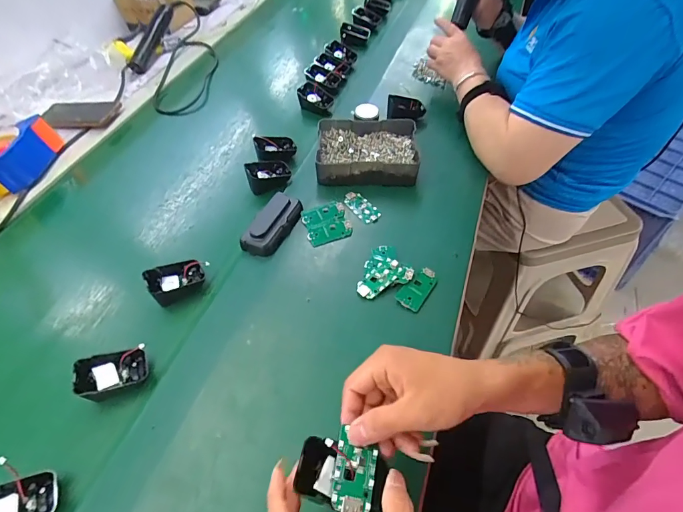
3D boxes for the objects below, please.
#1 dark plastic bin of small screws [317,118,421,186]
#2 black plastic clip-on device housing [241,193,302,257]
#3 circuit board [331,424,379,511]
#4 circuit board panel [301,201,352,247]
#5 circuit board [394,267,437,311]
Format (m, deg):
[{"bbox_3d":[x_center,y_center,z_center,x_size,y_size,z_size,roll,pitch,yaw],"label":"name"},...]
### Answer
[{"bbox_3d":[0.042,-0.173,0.629,0.156,0.041,0.122,0,52,5],"label":"dark plastic bin of small screws"},{"bbox_3d":[-0.099,-0.048,0.554,0.051,0.028,0.106,14,55,15],"label":"black plastic clip-on device housing"},{"bbox_3d":[0.010,0.163,0.293,0.033,0.005,0.055,17,44,1],"label":"circuit board"},{"bbox_3d":[-0.022,-0.049,0.563,0.064,0.004,0.069,-12,57,-11],"label":"circuit board panel"},{"bbox_3d":[0.097,0.039,0.491,0.029,0.004,0.063,30,60,25],"label":"circuit board"}]

